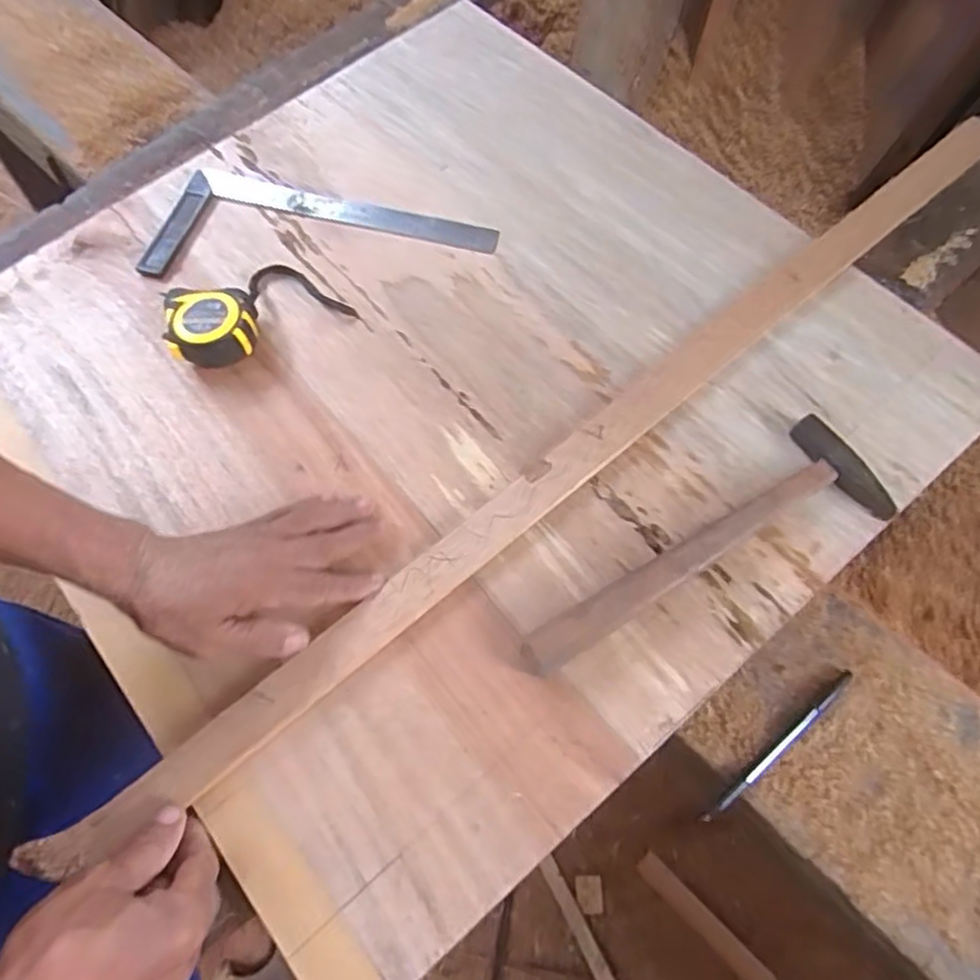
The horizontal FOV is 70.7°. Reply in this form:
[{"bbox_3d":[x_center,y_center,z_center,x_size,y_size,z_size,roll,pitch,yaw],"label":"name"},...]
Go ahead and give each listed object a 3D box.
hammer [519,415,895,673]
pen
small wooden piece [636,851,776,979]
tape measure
[{"bbox_3d":[0.157,0.055,0.486,0.288,0.031,0.083,-35,70,-11],"label":"hammer"},{"bbox_3d":[0.210,0.186,0.498,0.154,0.007,0.011,-38,71,-12],"label":"pen"},{"bbox_3d":[0.297,0.600,0.961,0.219,0.012,0.032,41,77,20],"label":"small wooden piece"},{"bbox_3d":[-0.205,-0.159,0.587,0.150,0.039,0.084,-29,69,-9],"label":"tape measure"}]

